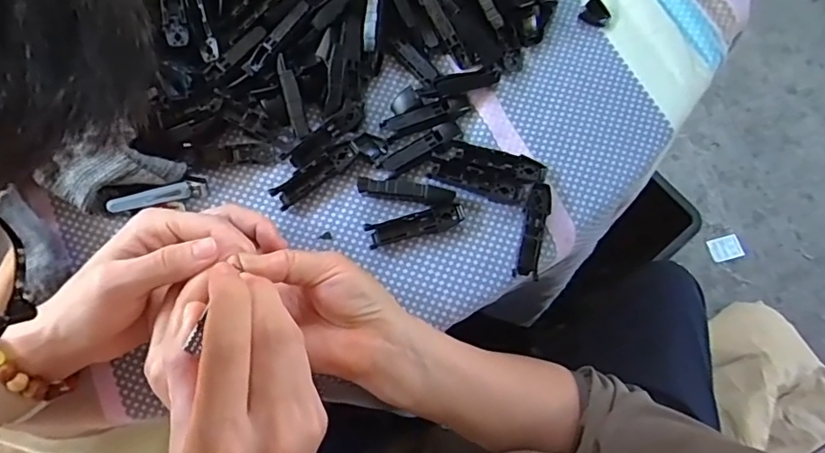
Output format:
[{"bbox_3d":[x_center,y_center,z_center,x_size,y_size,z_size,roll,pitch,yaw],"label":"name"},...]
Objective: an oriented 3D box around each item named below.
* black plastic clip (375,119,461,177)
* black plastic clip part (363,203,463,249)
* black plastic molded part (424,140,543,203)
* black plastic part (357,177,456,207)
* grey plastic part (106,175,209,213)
[{"bbox_3d":[0.007,-0.059,0.396,0.066,0.010,0.019,-33,77,-10],"label":"black plastic clip"},{"bbox_3d":[0.003,-0.001,0.386,0.070,0.009,0.017,-13,74,-5],"label":"black plastic clip part"},{"bbox_3d":[0.054,-0.040,0.394,0.080,0.015,0.034,15,74,3],"label":"black plastic molded part"},{"bbox_3d":[-0.005,-0.023,0.387,0.068,0.017,0.012,7,74,1],"label":"black plastic part"},{"bbox_3d":[-0.175,-0.022,0.378,0.063,0.013,0.012,-17,74,-21],"label":"grey plastic part"}]

